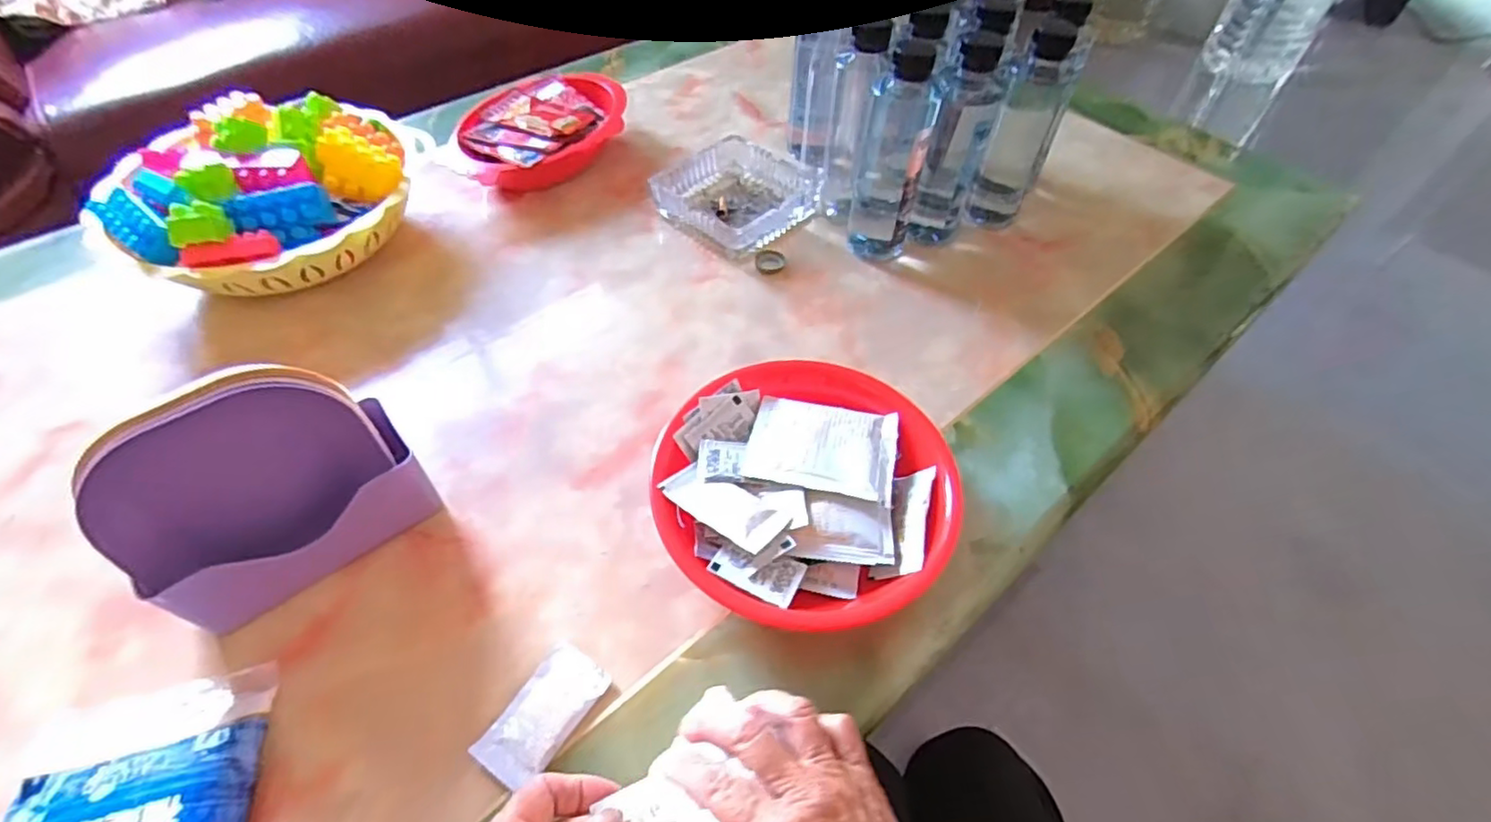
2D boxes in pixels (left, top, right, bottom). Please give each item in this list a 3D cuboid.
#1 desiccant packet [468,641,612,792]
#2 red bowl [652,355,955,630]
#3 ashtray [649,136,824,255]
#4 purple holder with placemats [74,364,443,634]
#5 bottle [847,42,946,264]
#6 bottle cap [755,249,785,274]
[{"bbox_3d":[-0.110,0.165,0.355,0.038,0.008,0.071,30,58,20],"label":"desiccant packet"},{"bbox_3d":[0.038,0.050,0.429,0.183,0.041,0.188,0,53,0],"label":"red bowl"},{"bbox_3d":[-0.006,-0.212,0.634,0.129,0.032,0.134,34,60,23],"label":"ashtray"},{"bbox_3d":[-0.266,0.045,0.365,0.139,0.123,0.066,-31,59,-22],"label":"purple holder with placemats"},{"bbox_3d":[0.125,-0.213,0.551,0.057,0.171,0.044,12,54,9],"label":"bottle"},{"bbox_3d":[0.023,-0.137,0.593,0.025,0.009,0.024,0,53,0],"label":"bottle cap"}]

